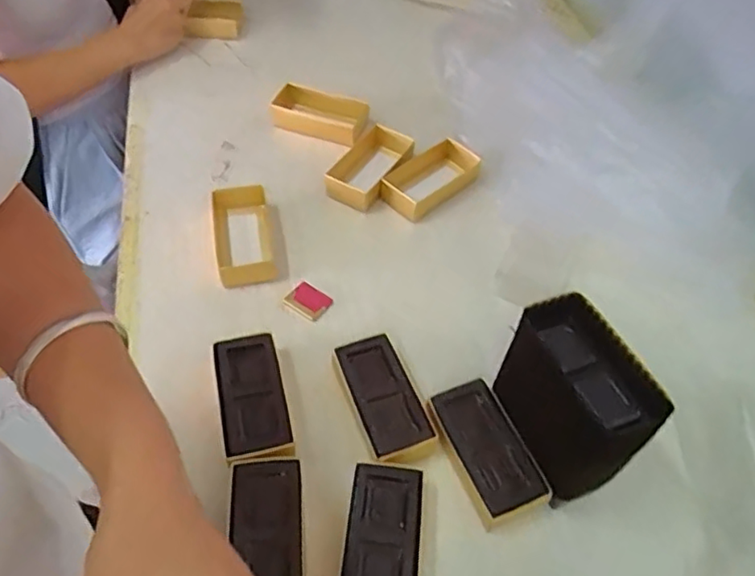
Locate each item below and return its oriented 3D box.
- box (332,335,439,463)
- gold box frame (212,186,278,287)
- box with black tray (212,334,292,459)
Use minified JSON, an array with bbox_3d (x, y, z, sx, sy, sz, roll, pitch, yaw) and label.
[{"bbox_3d":[0.006,0.100,0.550,0.055,0.033,0.115,-17,54,-15],"label":"box"},{"bbox_3d":[-0.145,-0.056,0.668,0.057,0.033,0.119,-8,53,-10],"label":"gold box frame"},{"bbox_3d":[-0.108,0.097,0.542,0.053,0.032,0.110,-11,53,-11],"label":"box with black tray"}]

